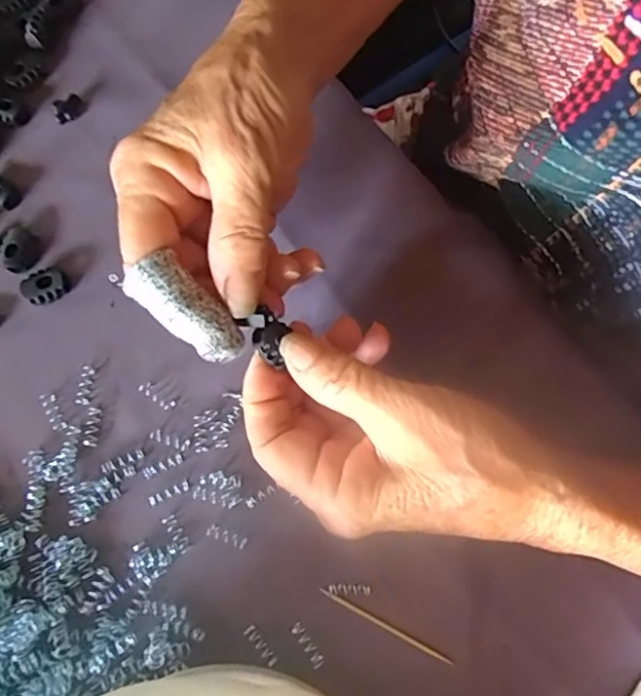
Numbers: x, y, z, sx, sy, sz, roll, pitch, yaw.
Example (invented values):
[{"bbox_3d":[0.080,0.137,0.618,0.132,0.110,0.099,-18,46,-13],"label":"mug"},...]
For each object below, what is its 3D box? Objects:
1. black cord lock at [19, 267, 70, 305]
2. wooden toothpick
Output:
[{"bbox_3d":[-0.137,-0.030,0.283,0.022,0.008,0.016,-23,76,-4],"label":"black cord lock"},{"bbox_3d":[0.028,0.119,0.243,0.061,0.004,0.004,26,78,8],"label":"wooden toothpick"}]

